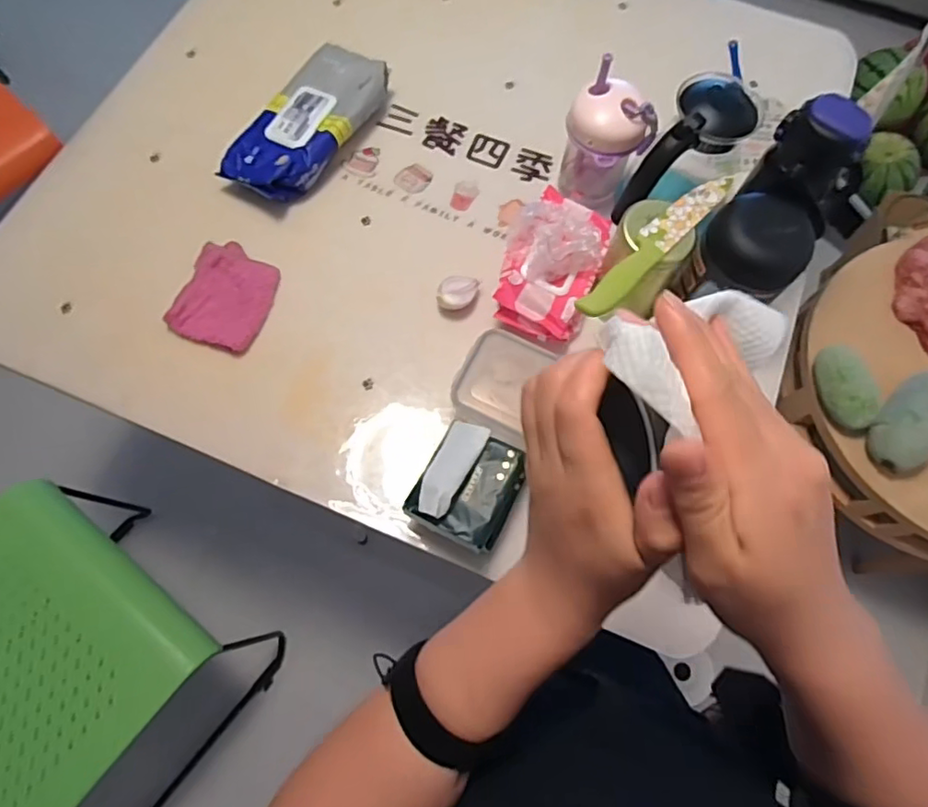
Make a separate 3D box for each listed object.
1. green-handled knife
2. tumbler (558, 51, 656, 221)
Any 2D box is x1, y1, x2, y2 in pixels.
[{"bbox_3d":[0.206,-0.172,0.633,0.036,0.028,0.226,42,75,12],"label":"green-handled knife"},{"bbox_3d":[0.174,-0.322,0.748,0.088,0.173,0.084,0,71,-1],"label":"tumbler"}]

